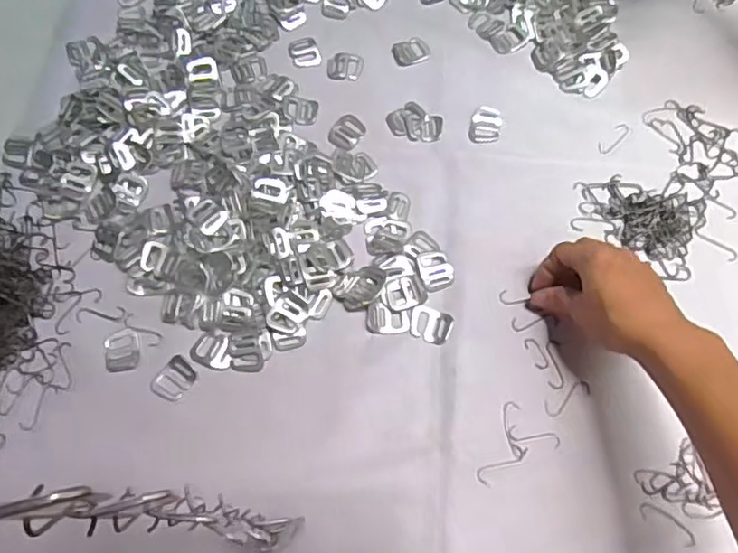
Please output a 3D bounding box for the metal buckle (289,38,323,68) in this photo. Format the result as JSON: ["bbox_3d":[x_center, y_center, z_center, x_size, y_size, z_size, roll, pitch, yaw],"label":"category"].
[{"bbox_3d":[-0.061,-0.212,0.581,0.028,0.004,0.034,-15,69,-5],"label":"metal buckle"}]

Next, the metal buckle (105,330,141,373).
[{"bbox_3d":[-0.191,0.057,0.474,0.026,0.004,0.033,-12,69,-4],"label":"metal buckle"}]

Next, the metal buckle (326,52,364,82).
[{"bbox_3d":[-0.022,-0.198,0.576,0.032,0.004,0.032,8,69,4],"label":"metal buckle"}]

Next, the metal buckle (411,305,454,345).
[{"bbox_3d":[0.048,0.038,0.481,0.033,0.004,0.025,20,70,9],"label":"metal buckle"}]

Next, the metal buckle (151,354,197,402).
[{"bbox_3d":[-0.147,0.077,0.463,0.026,0.004,0.032,31,72,13],"label":"metal buckle"}]

